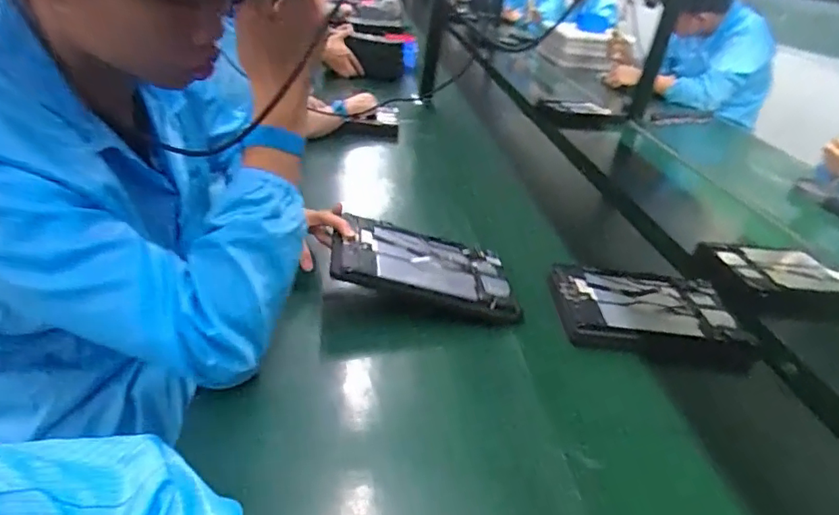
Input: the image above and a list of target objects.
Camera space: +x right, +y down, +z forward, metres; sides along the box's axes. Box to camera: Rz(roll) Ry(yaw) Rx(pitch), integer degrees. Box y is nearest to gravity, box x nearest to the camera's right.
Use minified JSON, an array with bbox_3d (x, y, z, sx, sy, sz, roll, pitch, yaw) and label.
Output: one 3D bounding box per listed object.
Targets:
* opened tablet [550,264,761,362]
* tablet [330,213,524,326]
[{"bbox_3d":[0.310,0.071,0.710,0.250,0.017,0.174,6,36,-1],"label":"opened tablet"},{"bbox_3d":[0.010,0.008,0.703,0.244,0.020,0.169,15,32,-11],"label":"tablet"}]

